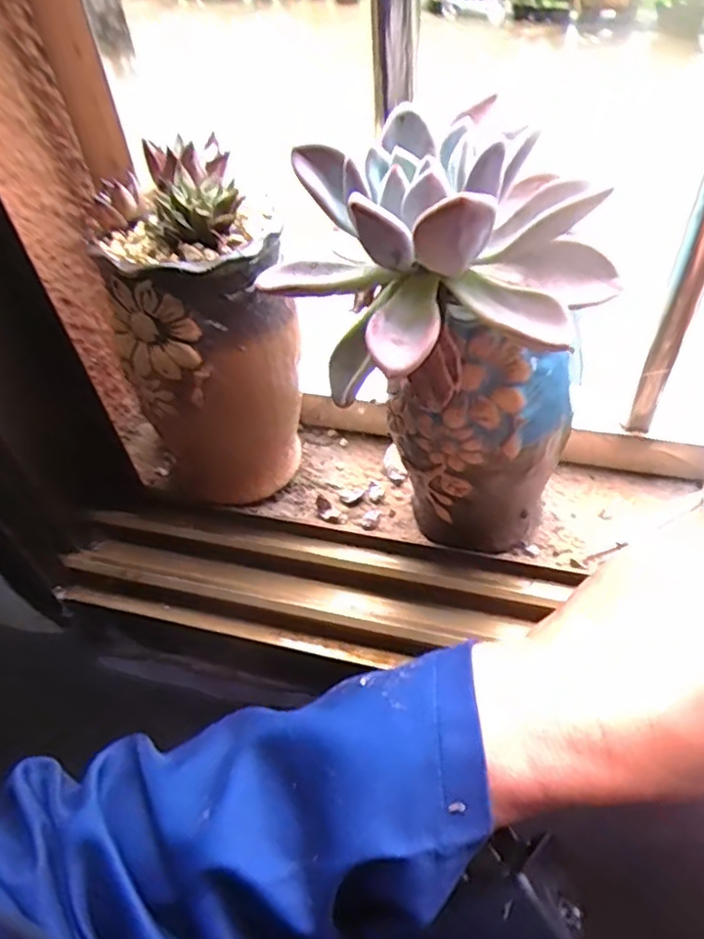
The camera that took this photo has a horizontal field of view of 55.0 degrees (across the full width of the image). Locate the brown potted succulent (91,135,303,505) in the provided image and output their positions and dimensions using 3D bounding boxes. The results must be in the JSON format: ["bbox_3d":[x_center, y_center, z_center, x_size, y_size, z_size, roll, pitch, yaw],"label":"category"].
[{"bbox_3d":[-0.063,-0.056,0.308,0.076,0.153,0.071,-9,50,-2],"label":"brown potted succulent"}]

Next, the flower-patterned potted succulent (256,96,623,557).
[{"bbox_3d":[0.035,-0.031,0.256,0.110,0.180,0.083,-11,50,-4],"label":"flower-patterned potted succulent"}]

